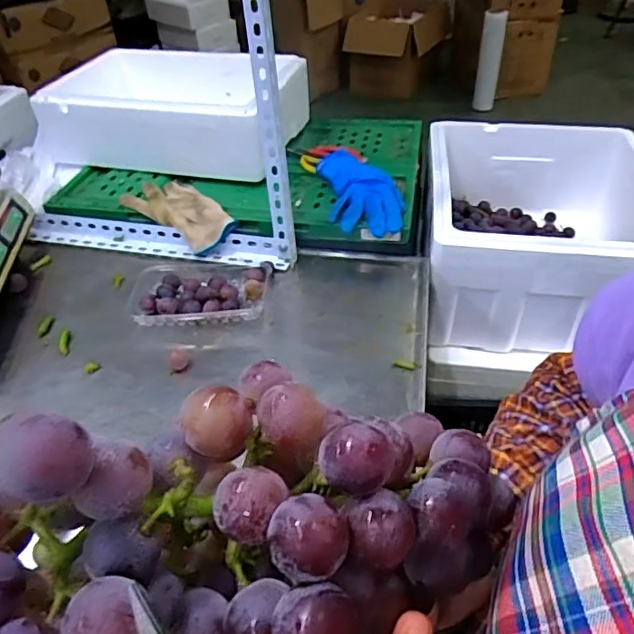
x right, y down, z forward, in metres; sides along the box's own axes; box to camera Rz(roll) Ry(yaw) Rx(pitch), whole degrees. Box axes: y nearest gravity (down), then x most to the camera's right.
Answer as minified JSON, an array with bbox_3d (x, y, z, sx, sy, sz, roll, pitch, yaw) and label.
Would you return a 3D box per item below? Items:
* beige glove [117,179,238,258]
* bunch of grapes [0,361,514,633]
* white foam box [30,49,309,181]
[{"bbox_3d":[-0.214,-0.158,0.885,0.202,0.054,0.095,30,51,32],"label":"beige glove"},{"bbox_3d":[-0.017,0.070,0.193,0.197,0.073,0.082,-1,35,-18],"label":"bunch of grapes"},{"bbox_3d":[-0.249,-0.357,1.008,0.469,0.151,0.265,10,43,15],"label":"white foam box"}]

